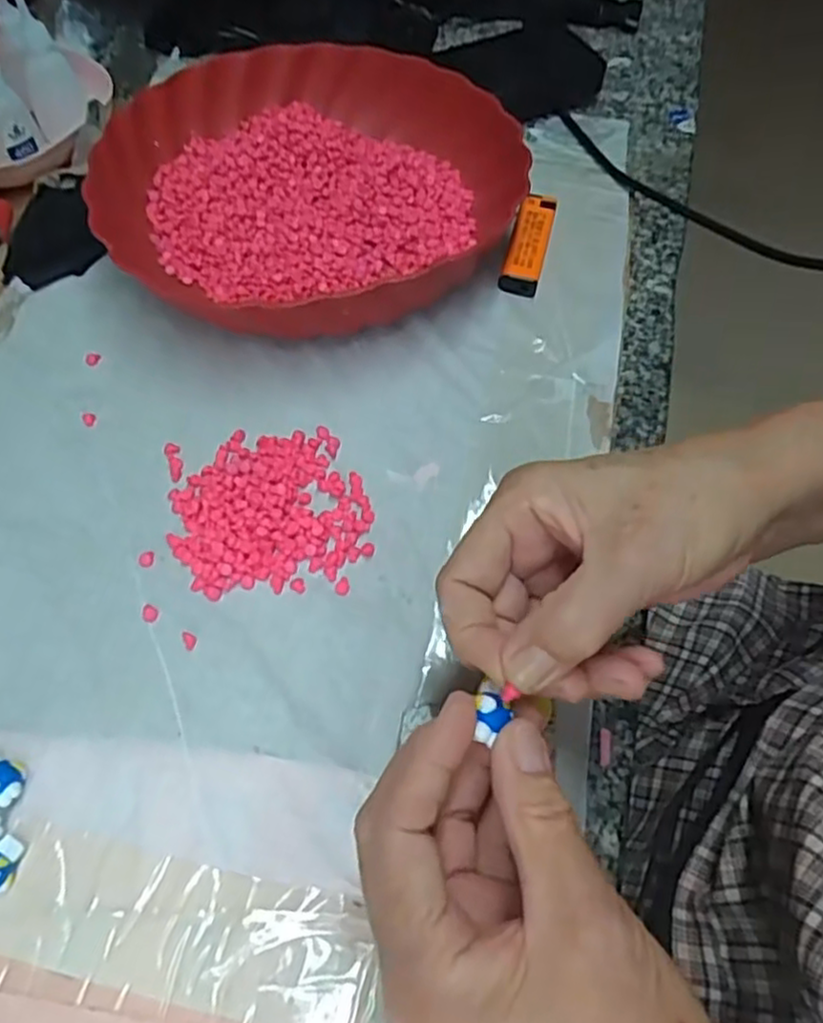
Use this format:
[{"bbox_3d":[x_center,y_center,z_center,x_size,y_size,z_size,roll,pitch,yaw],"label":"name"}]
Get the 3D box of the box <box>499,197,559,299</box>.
[{"bbox_3d":[0.071,-0.164,0.422,0.022,0.013,0.082,14,61,7],"label":"box"}]

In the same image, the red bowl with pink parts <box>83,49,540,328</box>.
[{"bbox_3d":[-0.057,-0.199,0.417,0.232,0.049,0.215,0,61,-1],"label":"red bowl with pink parts"}]

